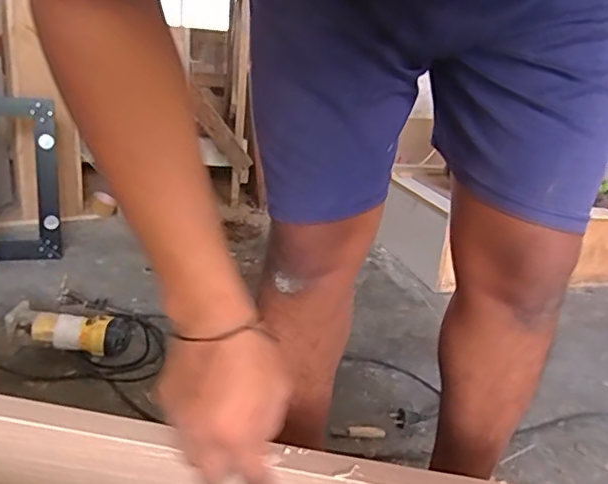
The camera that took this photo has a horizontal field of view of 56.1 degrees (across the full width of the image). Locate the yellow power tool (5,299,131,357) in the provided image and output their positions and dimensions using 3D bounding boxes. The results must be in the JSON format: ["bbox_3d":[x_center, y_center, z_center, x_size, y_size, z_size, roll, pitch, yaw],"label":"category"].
[{"bbox_3d":[-0.462,0.182,1.119,0.216,0.088,0.072,6,22,-3],"label":"yellow power tool"}]

